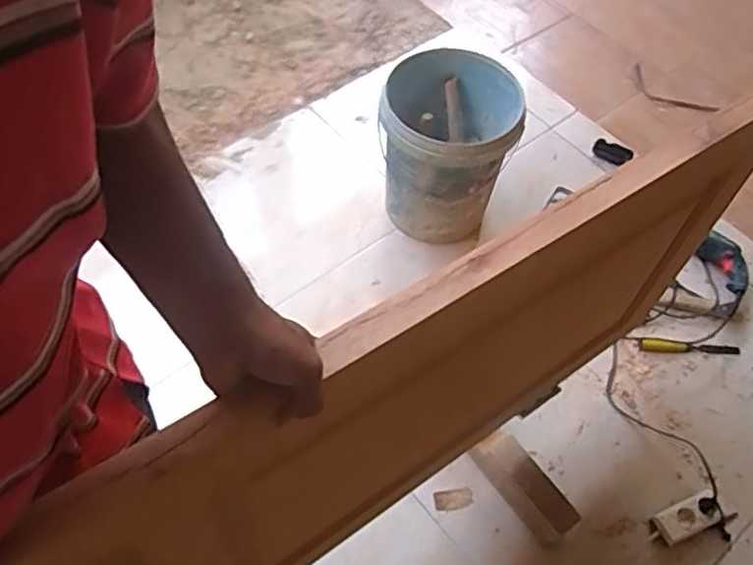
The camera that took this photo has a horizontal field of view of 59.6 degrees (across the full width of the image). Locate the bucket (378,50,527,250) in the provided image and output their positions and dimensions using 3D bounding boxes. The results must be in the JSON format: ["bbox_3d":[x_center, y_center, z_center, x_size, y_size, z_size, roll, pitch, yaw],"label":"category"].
[{"bbox_3d":[0.163,-0.307,1.551,0.292,0.330,0.316,2,58,-4],"label":"bucket"}]

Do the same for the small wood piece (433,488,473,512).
[{"bbox_3d":[0.153,0.431,1.305,0.078,0.005,0.037,-6,58,-7],"label":"small wood piece"}]

